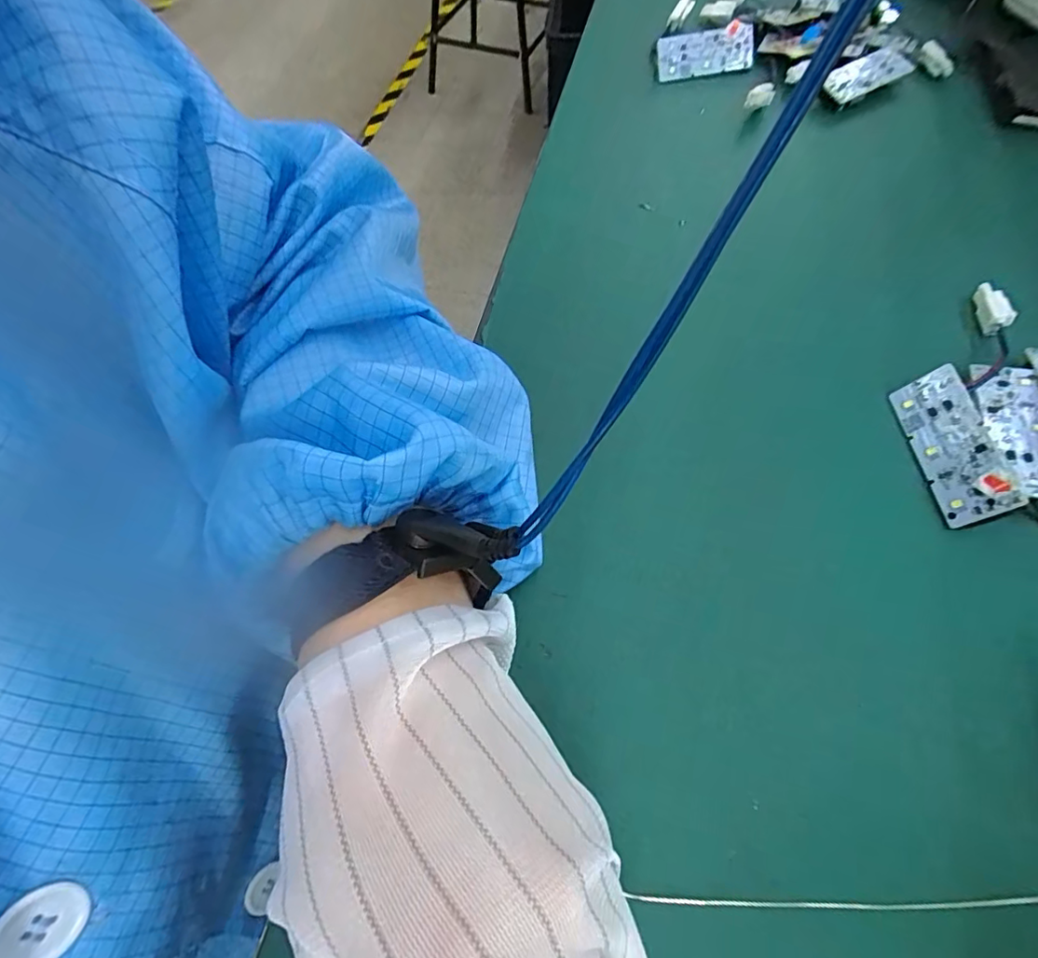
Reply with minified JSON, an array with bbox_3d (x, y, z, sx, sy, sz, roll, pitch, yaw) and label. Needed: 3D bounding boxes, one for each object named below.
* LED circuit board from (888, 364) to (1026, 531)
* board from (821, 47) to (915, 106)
[{"bbox_3d":[0.170,-0.014,0.211,0.005,0.024,0.063,18,56,-30],"label":"LED circuit board"},{"bbox_3d":[0.224,-0.261,0.344,0.069,0.010,0.024,-33,67,-14],"label":"board"}]

